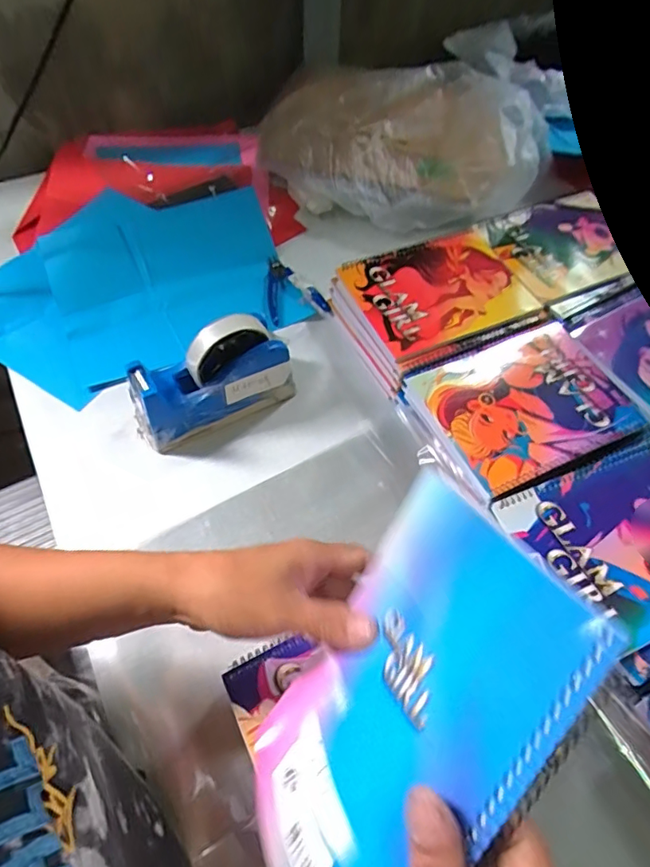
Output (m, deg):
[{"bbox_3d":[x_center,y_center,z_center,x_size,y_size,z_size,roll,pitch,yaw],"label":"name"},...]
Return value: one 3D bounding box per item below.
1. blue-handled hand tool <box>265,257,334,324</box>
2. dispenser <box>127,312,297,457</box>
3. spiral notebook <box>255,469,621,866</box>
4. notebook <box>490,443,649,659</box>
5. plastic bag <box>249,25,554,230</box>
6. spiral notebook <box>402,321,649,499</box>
[{"bbox_3d":[-0.037,-0.183,0.656,0.073,0.019,0.100,-8,57,-8],"label":"blue-handled hand tool"},{"bbox_3d":[-0.112,-0.054,0.523,0.158,0.120,0.062,-21,59,-15],"label":"dispenser"},{"bbox_3d":[0.029,0.127,0.246,0.017,0.141,0.195,29,97,-24],"label":"spiral notebook"},{"bbox_3d":[0.269,0.092,0.458,0.192,0.007,0.147,-19,59,-14],"label":"notebook"},{"bbox_3d":[0.093,-0.404,0.708,0.350,0.127,0.226,2,56,-1],"label":"plastic bag"},{"bbox_3d":[0.206,-0.034,0.534,0.201,0.007,0.152,-21,60,-16],"label":"spiral notebook"}]

